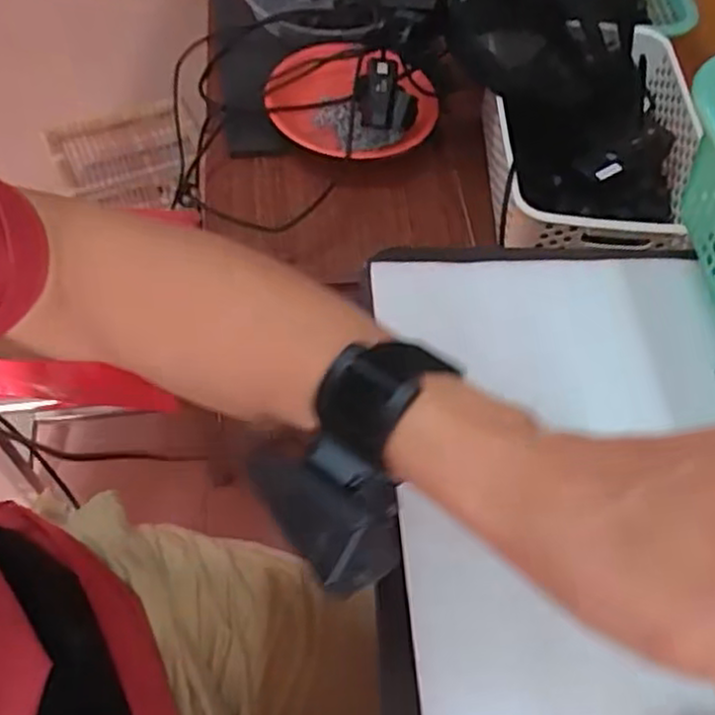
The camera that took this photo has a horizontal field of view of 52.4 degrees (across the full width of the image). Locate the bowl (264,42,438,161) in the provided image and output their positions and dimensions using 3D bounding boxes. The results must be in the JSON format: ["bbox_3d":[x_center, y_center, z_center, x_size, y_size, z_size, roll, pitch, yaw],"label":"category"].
[{"bbox_3d":[-0.012,-0.289,0.825,0.174,0.062,0.140,33,61,17],"label":"bowl"}]

